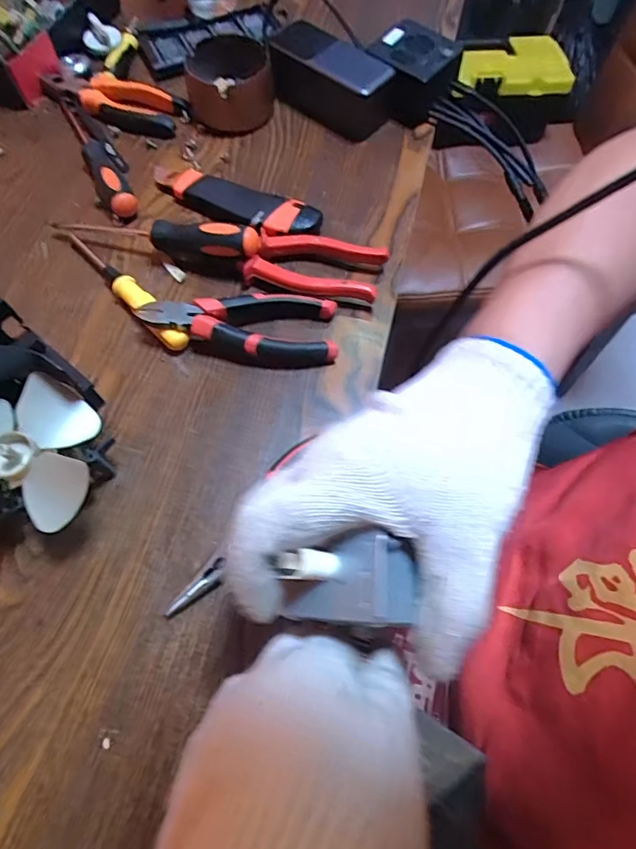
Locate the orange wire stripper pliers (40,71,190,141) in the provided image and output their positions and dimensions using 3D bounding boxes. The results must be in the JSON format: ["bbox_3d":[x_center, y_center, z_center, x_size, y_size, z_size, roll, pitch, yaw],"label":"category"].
[{"bbox_3d":[-0.218,-0.345,0.525,0.154,0.023,0.055,22,67,8],"label":"orange wire stripper pliers"}]

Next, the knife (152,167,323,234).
[{"bbox_3d":[-0.083,-0.213,0.470,0.175,0.024,0.043,25,68,9],"label":"knife"}]

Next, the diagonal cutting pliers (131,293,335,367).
[{"bbox_3d":[-0.063,-0.076,0.409,0.152,0.029,0.059,-3,66,-3],"label":"diagonal cutting pliers"}]

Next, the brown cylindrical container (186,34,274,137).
[{"bbox_3d":[-0.092,-0.352,0.517,0.090,0.049,0.088,-2,66,-3],"label":"brown cylindrical container"}]

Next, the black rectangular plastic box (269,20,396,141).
[{"bbox_3d":[0.015,-0.364,0.526,0.136,0.055,0.059,37,70,14],"label":"black rectangular plastic box"}]

